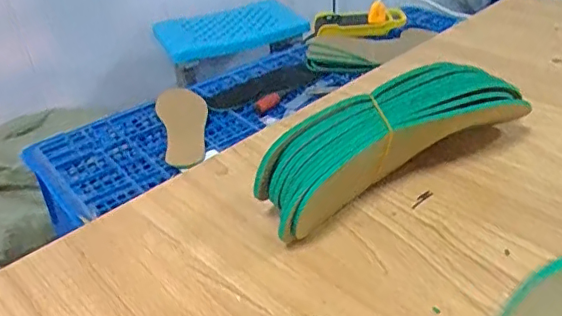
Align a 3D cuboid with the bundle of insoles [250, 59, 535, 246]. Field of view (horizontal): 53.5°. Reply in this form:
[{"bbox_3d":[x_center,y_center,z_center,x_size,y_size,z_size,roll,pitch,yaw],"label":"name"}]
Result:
[{"bbox_3d":[0.095,-0.013,0.434,0.247,0.078,0.054,-22,38,-23],"label":"bundle of insoles"}]

